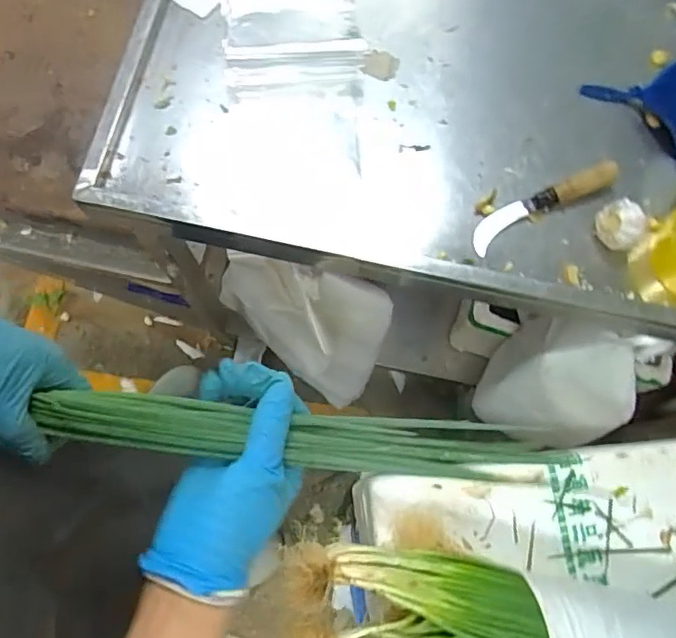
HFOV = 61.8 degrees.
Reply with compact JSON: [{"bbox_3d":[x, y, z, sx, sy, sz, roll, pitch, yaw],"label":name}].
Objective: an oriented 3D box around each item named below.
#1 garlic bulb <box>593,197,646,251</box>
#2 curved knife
[{"bbox_3d":[0.301,-0.100,0.607,0.040,0.043,0.052,-34,78,-10],"label":"garlic bulb"},{"bbox_3d":[0.224,-0.129,0.621,0.173,0.027,0.035,-29,77,-9],"label":"curved knife"}]

